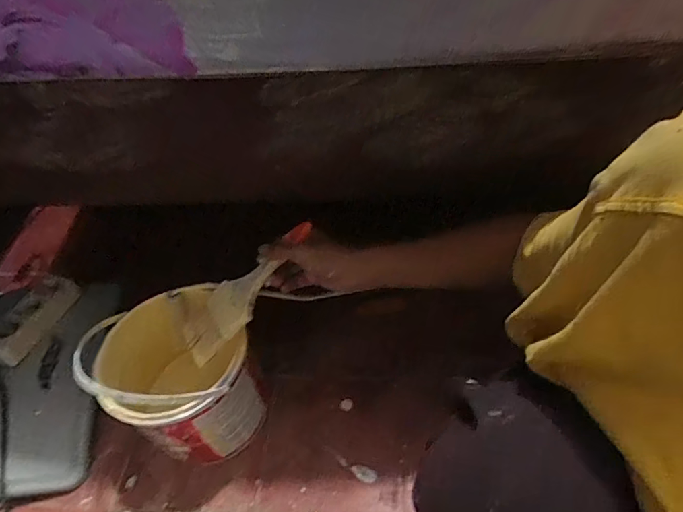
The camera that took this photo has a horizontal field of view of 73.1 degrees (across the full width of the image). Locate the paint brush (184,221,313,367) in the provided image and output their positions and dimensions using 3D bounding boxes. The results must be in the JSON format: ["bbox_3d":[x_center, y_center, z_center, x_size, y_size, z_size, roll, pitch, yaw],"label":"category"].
[{"bbox_3d":[-0.115,0.036,0.555,0.200,0.014,0.070,-47,57,2],"label":"paint brush"}]

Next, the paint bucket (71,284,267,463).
[{"bbox_3d":[-0.214,0.165,0.624,0.171,0.249,0.173,-3,49,3],"label":"paint bucket"}]

